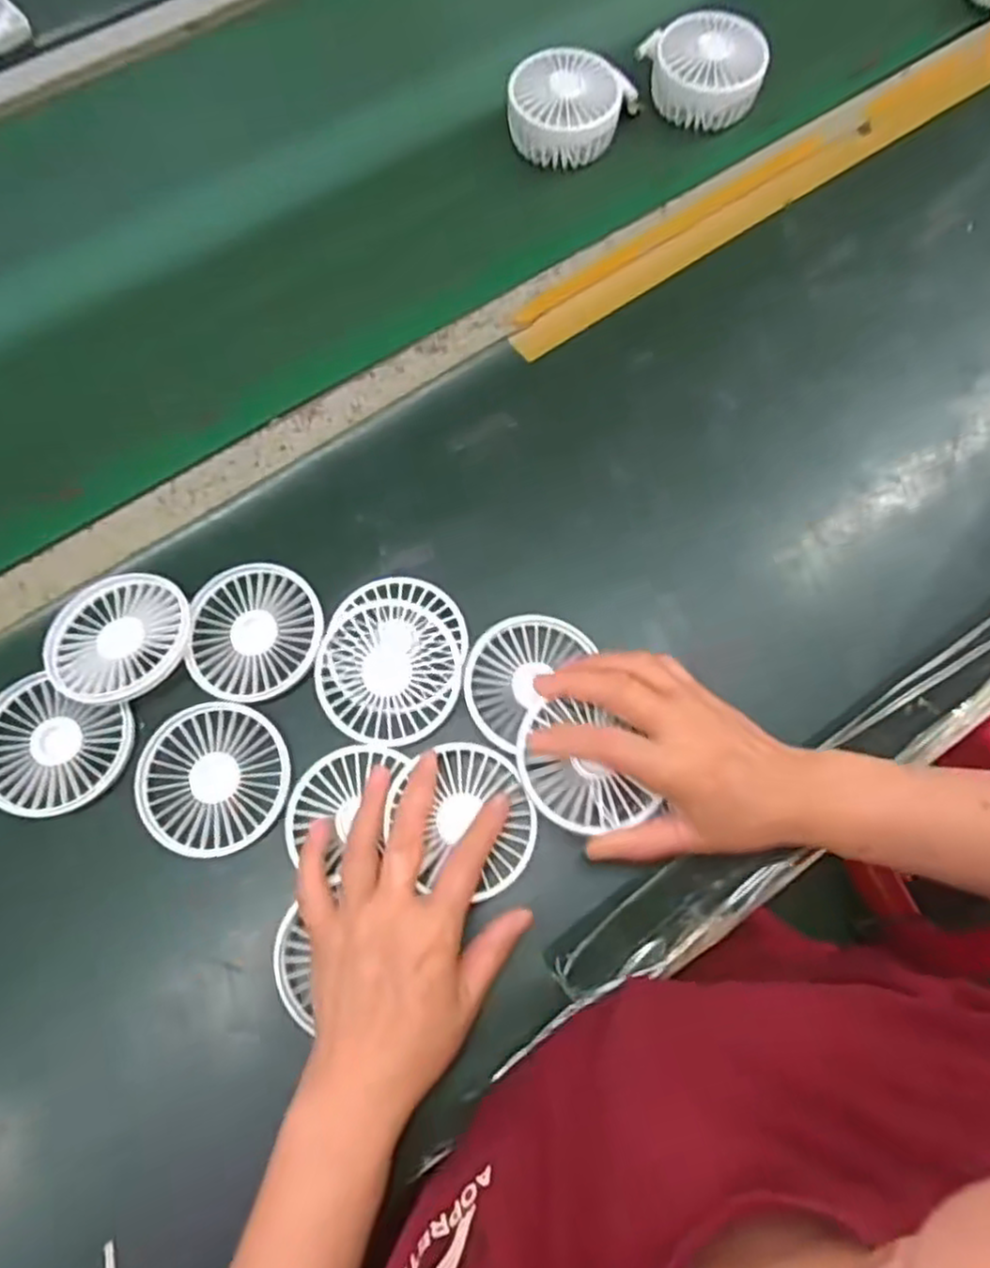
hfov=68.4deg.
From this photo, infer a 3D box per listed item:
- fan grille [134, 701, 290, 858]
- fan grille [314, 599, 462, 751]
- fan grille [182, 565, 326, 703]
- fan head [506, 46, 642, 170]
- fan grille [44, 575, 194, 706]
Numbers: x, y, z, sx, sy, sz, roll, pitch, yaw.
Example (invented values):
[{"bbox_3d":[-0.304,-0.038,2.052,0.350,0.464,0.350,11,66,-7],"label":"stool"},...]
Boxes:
[{"bbox_3d":[-0.169,0.086,0.438,0.089,0.010,0.086,-12,73,-4],"label":"fan grille"},{"bbox_3d":[-0.066,0.023,0.448,0.086,0.016,0.084,0,72,0],"label":"fan grille"},{"bbox_3d":[-0.152,-0.003,0.461,0.084,0.011,0.087,-9,73,-3],"label":"fan grille"},{"bbox_3d":[0.064,-0.425,0.591,0.104,0.042,0.074,4,72,1],"label":"fan head"},{"bbox_3d":[-0.233,-0.001,0.455,0.085,0.020,0.083,0,72,0],"label":"fan grille"}]

